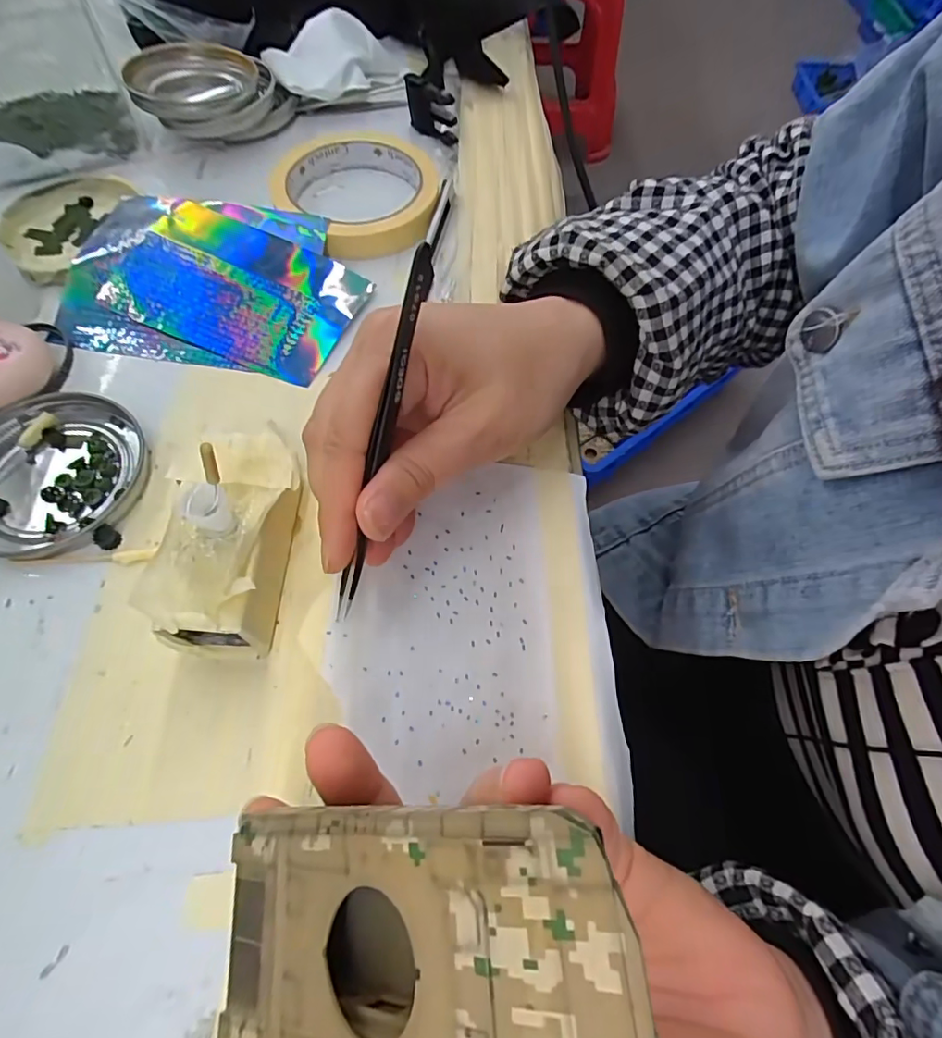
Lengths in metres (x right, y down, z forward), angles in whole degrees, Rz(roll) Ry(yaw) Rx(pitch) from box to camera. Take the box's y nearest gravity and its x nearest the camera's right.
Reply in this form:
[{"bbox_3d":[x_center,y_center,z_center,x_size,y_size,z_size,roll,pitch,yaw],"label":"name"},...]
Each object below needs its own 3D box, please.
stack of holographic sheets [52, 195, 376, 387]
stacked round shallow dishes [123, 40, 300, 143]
[{"bbox_3d":[-0.133,-0.127,0.275,0.145,0.017,0.100,9,63,3],"label":"stack of holographic sheets"},{"bbox_3d":[-0.168,-0.280,0.342,0.091,0.028,0.076,-20,65,-12],"label":"stacked round shallow dishes"}]

